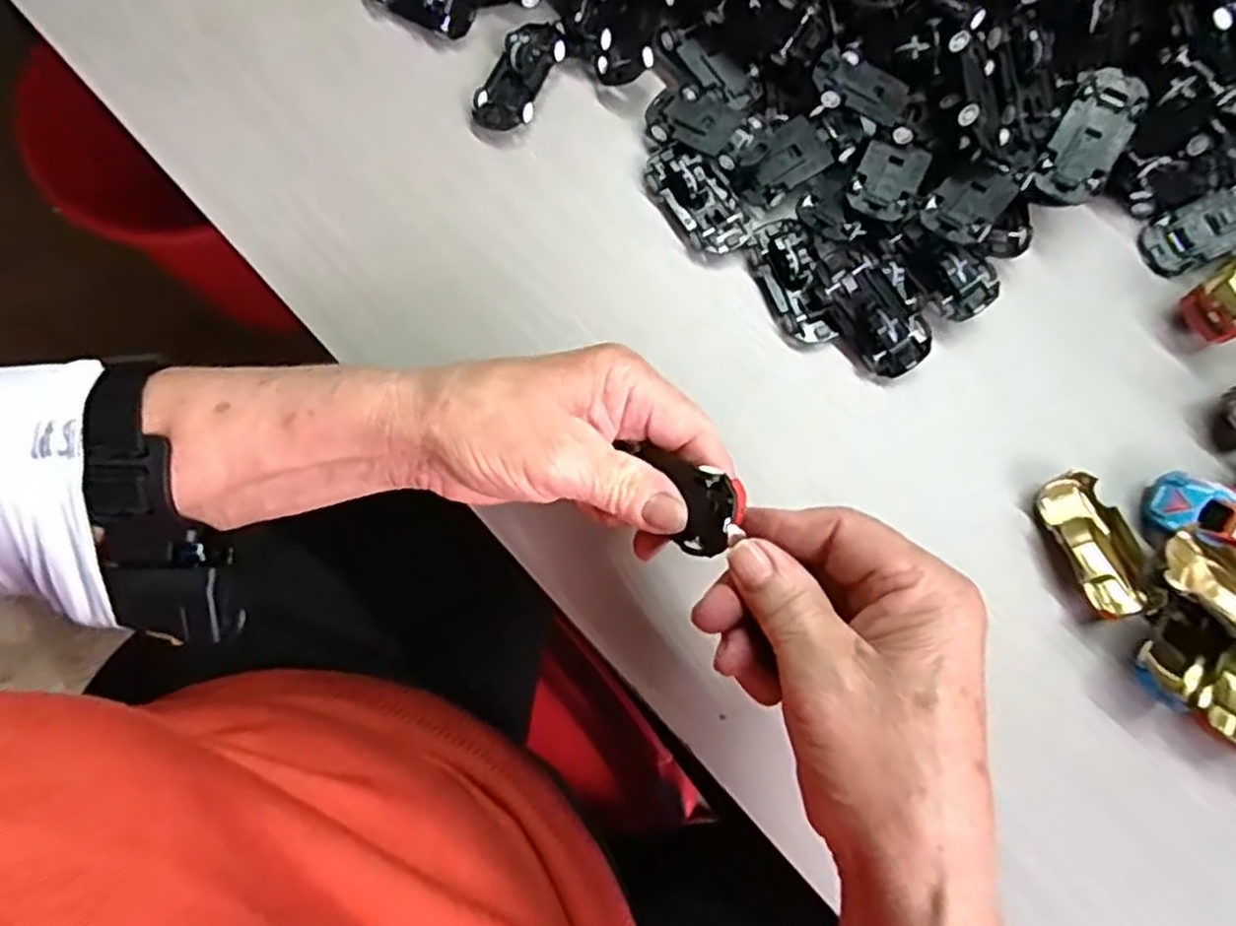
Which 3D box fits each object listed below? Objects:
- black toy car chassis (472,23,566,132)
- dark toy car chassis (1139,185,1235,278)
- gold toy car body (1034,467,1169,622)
[{"bbox_3d":[-0.050,-0.200,0.401,0.030,0.010,0.064,23,77,7],"label":"black toy car chassis"},{"bbox_3d":[0.292,-0.116,0.380,0.066,0.007,0.031,-26,76,10],"label":"dark toy car chassis"},{"bbox_3d":[0.209,0.036,0.341,0.029,0.012,0.064,-20,76,-4],"label":"gold toy car body"}]

